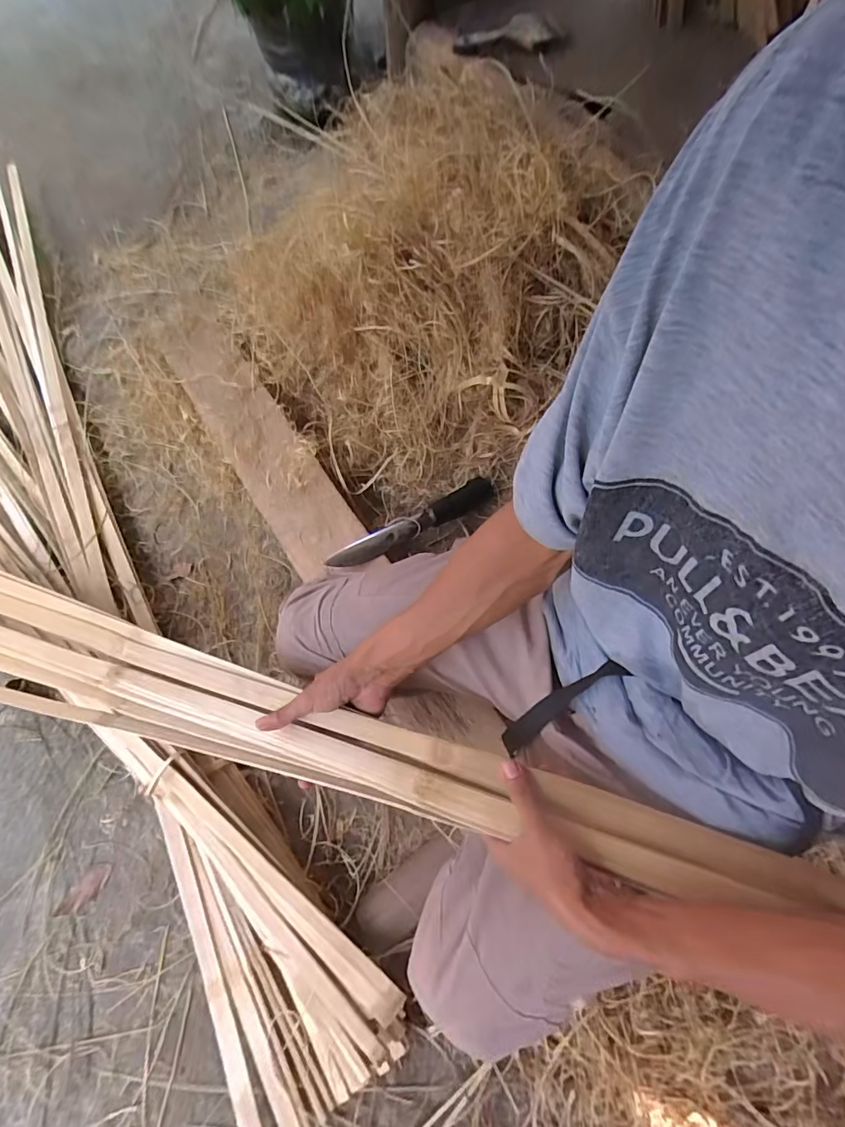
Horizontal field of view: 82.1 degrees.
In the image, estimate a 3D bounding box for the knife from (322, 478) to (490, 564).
[{"bbox_3d":[-0.007,-0.071,0.819,0.331,0.021,0.048,-29,71,-25],"label":"knife"}]

